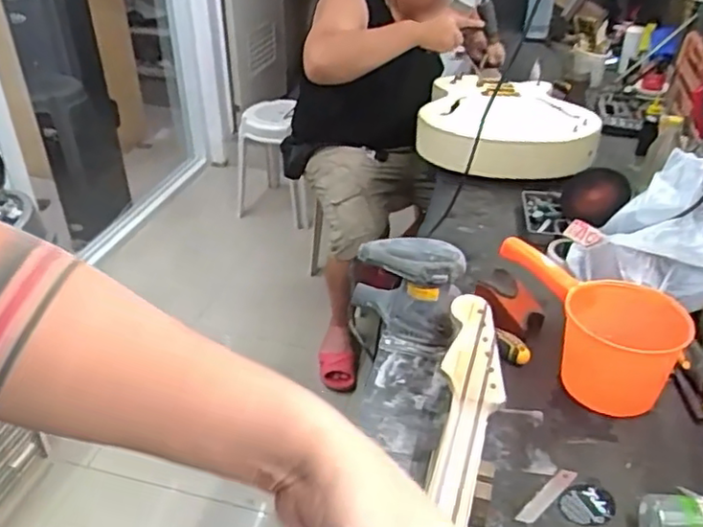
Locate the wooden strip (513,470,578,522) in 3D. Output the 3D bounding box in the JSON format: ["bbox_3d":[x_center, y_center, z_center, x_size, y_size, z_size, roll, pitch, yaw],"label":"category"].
[{"bbox_3d":[0.225,0.268,0.739,0.102,0.004,0.017,-25,54,-36],"label":"wooden strip"}]

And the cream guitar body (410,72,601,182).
[{"bbox_3d":[0.347,-0.337,1.499,0.381,0.119,0.459,4,34,6],"label":"cream guitar body"}]

